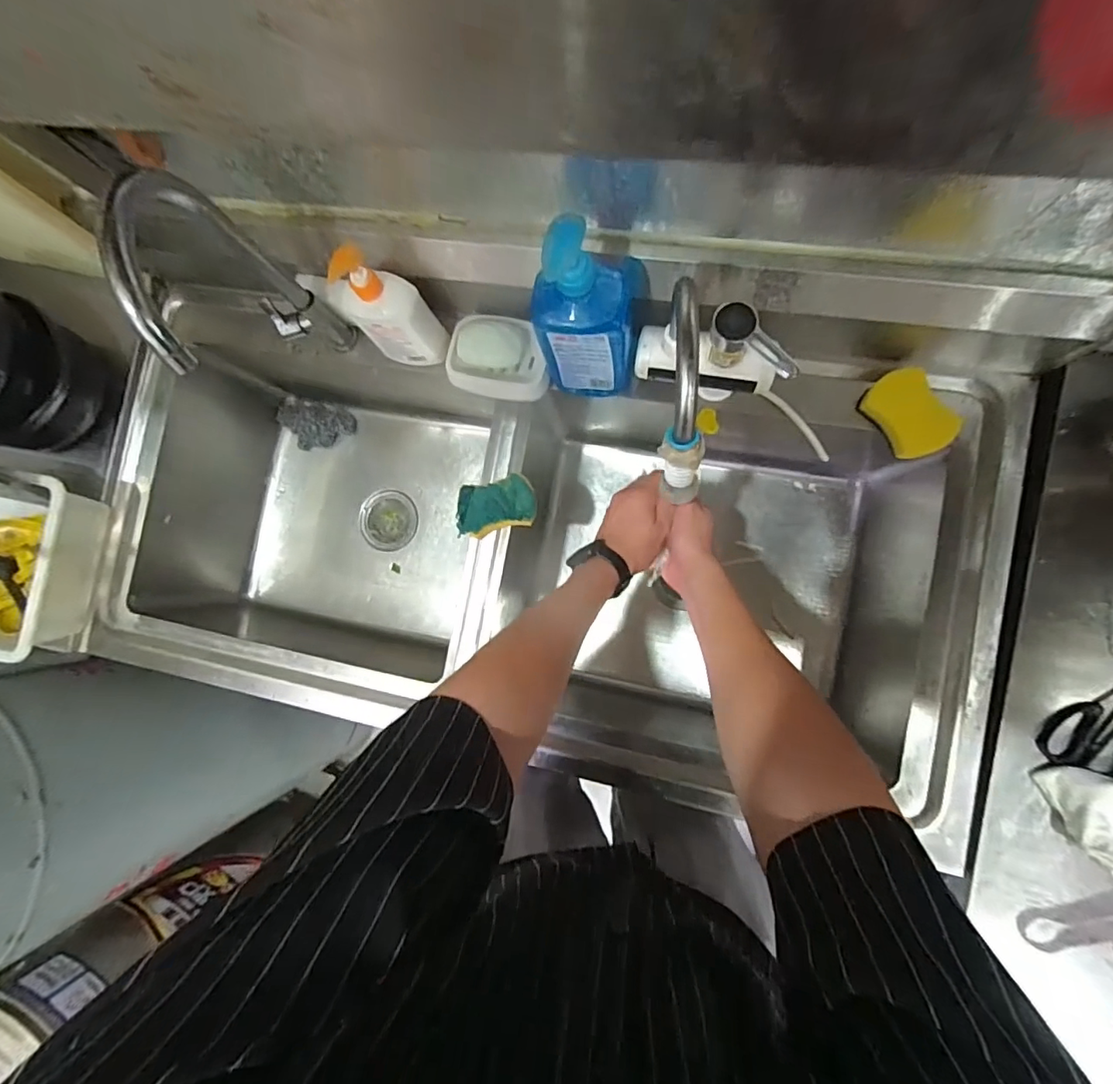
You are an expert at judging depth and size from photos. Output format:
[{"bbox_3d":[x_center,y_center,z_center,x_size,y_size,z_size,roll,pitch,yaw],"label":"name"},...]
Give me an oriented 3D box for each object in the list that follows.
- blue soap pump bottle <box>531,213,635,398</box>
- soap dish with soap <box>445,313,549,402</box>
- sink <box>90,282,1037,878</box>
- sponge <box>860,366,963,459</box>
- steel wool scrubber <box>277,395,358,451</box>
[{"bbox_3d":[0.032,-0.228,0.545,0.103,0.246,0.072,4,87,8],"label":"blue soap pump bottle"},{"bbox_3d":[-0.072,-0.232,0.660,0.127,0.034,0.090,12,89,9],"label":"soap dish with soap"},{"bbox_3d":[-0.051,-0.002,0.814,1.165,0.304,0.557,12,89,9],"label":"sink"},{"bbox_3d":[0.402,-0.146,0.591,0.070,0.025,0.097,-30,83,5],"label":"sponge"},{"bbox_3d":[-0.460,-0.224,0.991,0.141,0.032,0.089,10,88,9],"label":"steel wool scrubber"}]

